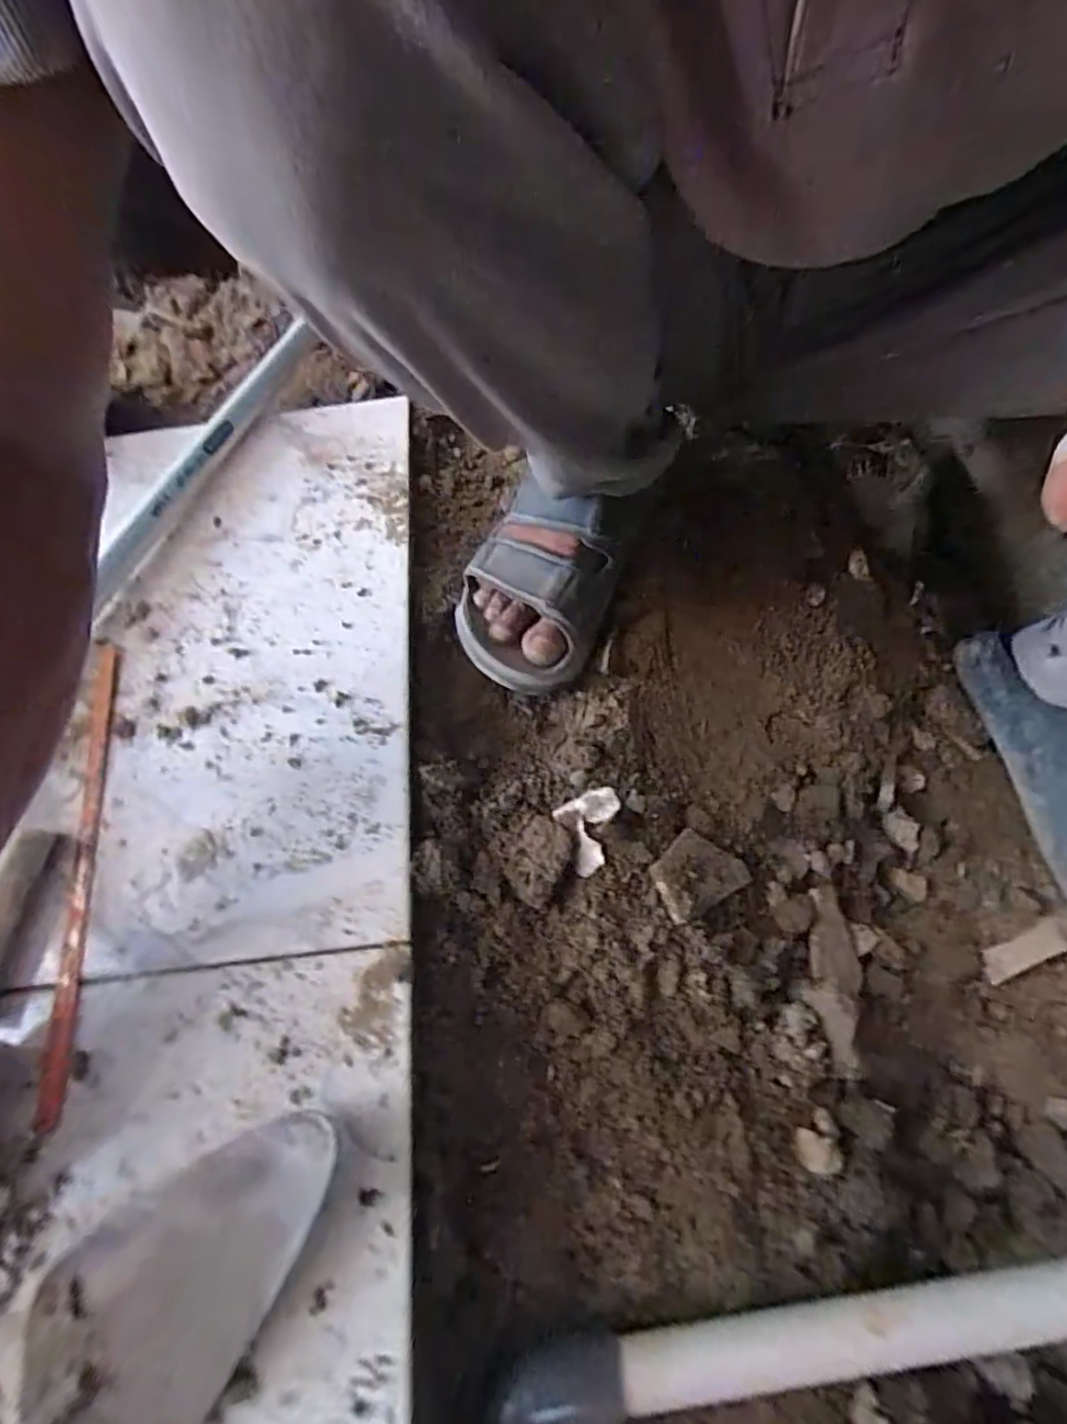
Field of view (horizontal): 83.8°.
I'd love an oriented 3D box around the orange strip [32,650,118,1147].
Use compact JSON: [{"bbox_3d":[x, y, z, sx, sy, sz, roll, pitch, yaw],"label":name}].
[{"bbox_3d":[-0.276,0.080,0.366,0.014,0.007,0.296,-13,60,-5],"label":"orange strip"}]

